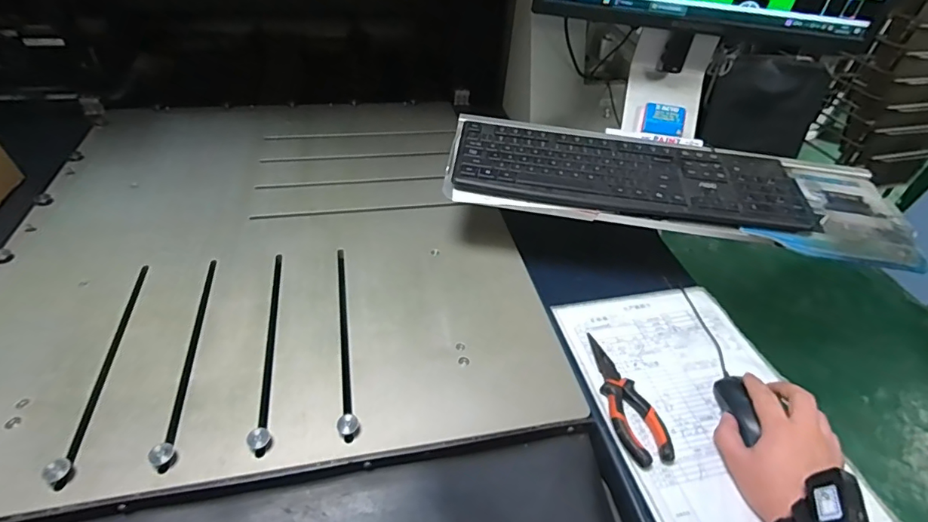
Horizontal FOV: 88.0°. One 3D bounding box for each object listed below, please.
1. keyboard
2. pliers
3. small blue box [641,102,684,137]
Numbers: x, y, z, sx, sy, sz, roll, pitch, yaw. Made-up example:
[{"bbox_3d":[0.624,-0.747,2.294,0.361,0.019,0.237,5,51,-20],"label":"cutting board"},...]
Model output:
[{"bbox_3d":[0.221,-0.114,0.631,0.452,0.029,0.146,8,42,2],"label":"keyboard"},{"bbox_3d":[0.166,0.139,0.506,0.048,0.012,0.150,-5,42,-13],"label":"pliers"},{"bbox_3d":[0.298,-0.211,0.717,0.057,0.043,0.006,10,8,10],"label":"small blue box"}]

